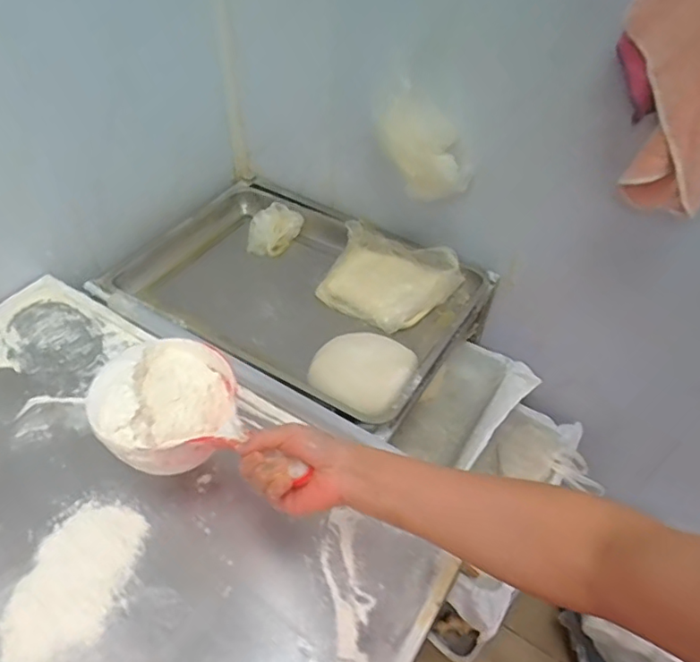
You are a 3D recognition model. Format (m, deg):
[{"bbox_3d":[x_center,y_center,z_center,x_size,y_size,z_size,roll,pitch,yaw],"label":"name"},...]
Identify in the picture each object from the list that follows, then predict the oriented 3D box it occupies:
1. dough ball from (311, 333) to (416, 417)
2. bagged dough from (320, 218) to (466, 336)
[{"bbox_3d":[0.020,0.064,0.891,0.161,0.055,0.151,35,56,25],"label":"dough ball"},{"bbox_3d":[0.059,-0.104,1.048,0.251,0.044,0.209,30,53,22],"label":"bagged dough"}]

